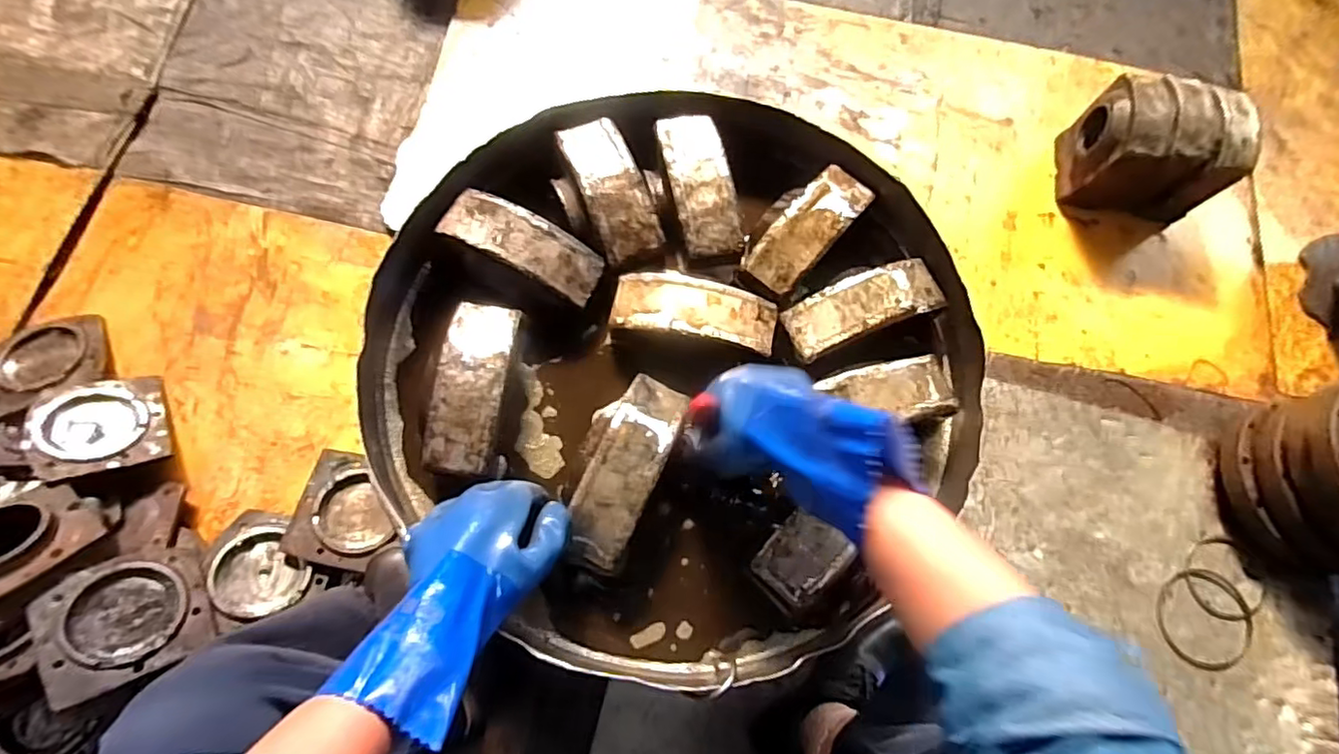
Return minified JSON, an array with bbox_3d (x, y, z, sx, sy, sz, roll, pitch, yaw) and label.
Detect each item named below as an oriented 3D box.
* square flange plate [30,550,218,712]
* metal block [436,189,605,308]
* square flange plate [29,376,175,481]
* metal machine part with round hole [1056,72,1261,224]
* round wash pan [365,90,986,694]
[{"bbox_3d":[-0.709,0.315,0.793,0.175,0.016,0.162,-20,75,-29],"label":"square flange plate"},{"bbox_3d":[-0.147,-0.133,0.605,0.162,0.038,0.061,25,75,3],"label":"metal block"},{"bbox_3d":[-0.891,0.077,0.954,0.174,0.026,0.175,-15,63,-29],"label":"square flange plate"},{"bbox_3d":[0.833,-0.391,1.045,0.227,0.162,0.156,11,72,2],"label":"metal machine part with round hole"},{"bbox_3d":[0.010,-0.027,0.601,0.545,0.097,0.528,1,75,-4],"label":"round wash pan"}]

